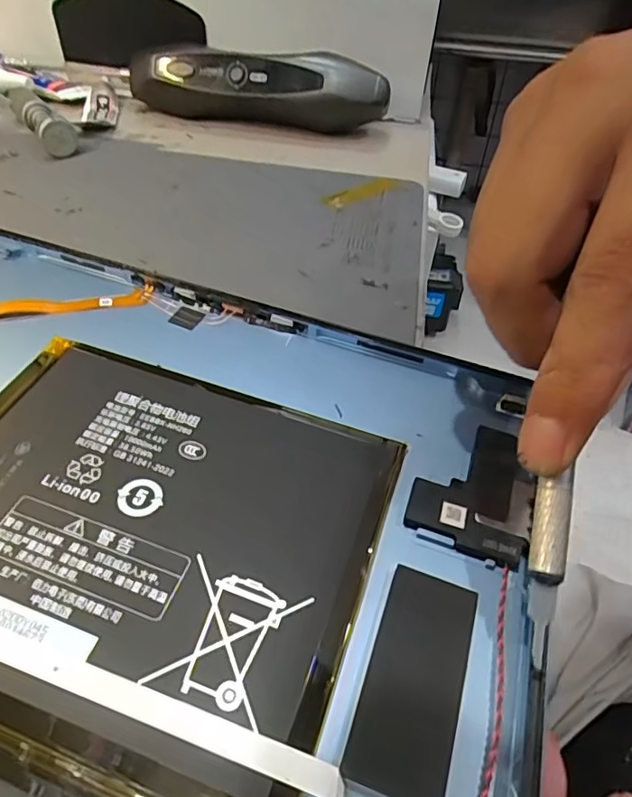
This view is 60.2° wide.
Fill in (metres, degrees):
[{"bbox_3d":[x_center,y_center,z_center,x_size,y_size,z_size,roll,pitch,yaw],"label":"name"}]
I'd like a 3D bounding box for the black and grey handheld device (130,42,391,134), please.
[{"bbox_3d":[-0.034,-0.167,0.296,0.141,0.036,0.025,8,48,5],"label":"black and grey handheld device"}]

